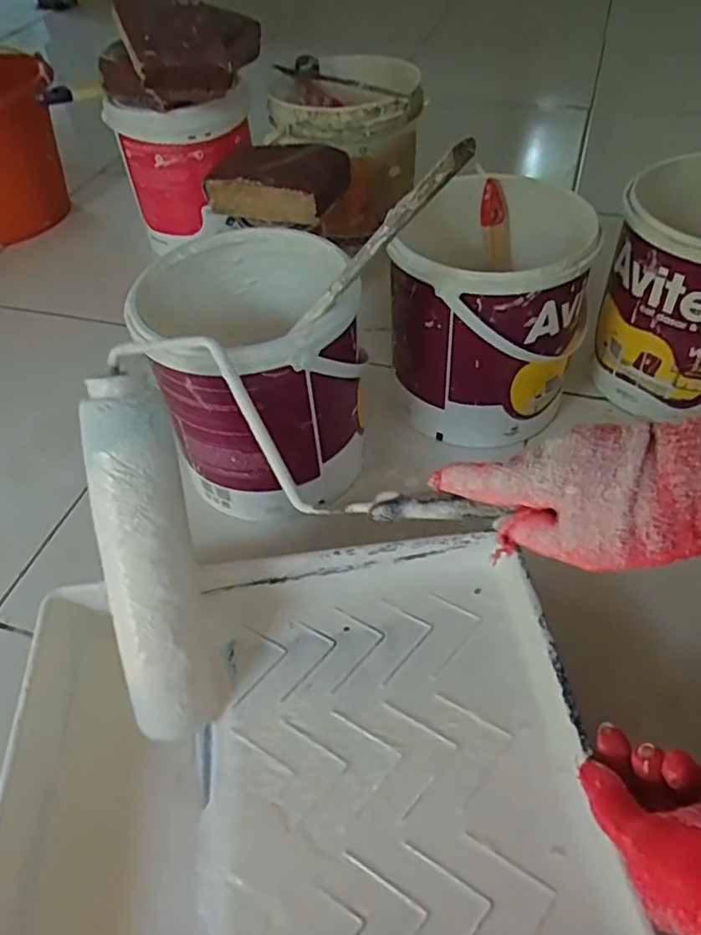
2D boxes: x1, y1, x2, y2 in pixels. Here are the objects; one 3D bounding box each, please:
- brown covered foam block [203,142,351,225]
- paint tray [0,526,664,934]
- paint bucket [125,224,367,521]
[{"bbox_3d":[-0.079,-0.319,0.718,0.139,0.054,0.099,15,51,17],"label":"brown covered foam block"},{"bbox_3d":[-0.037,0.189,0.405,0.346,0.057,0.281,-9,48,-3],"label":"paint tray"},{"bbox_3d":[-0.079,-0.081,0.570,0.164,0.180,0.173,-3,48,3],"label":"paint bucket"}]

